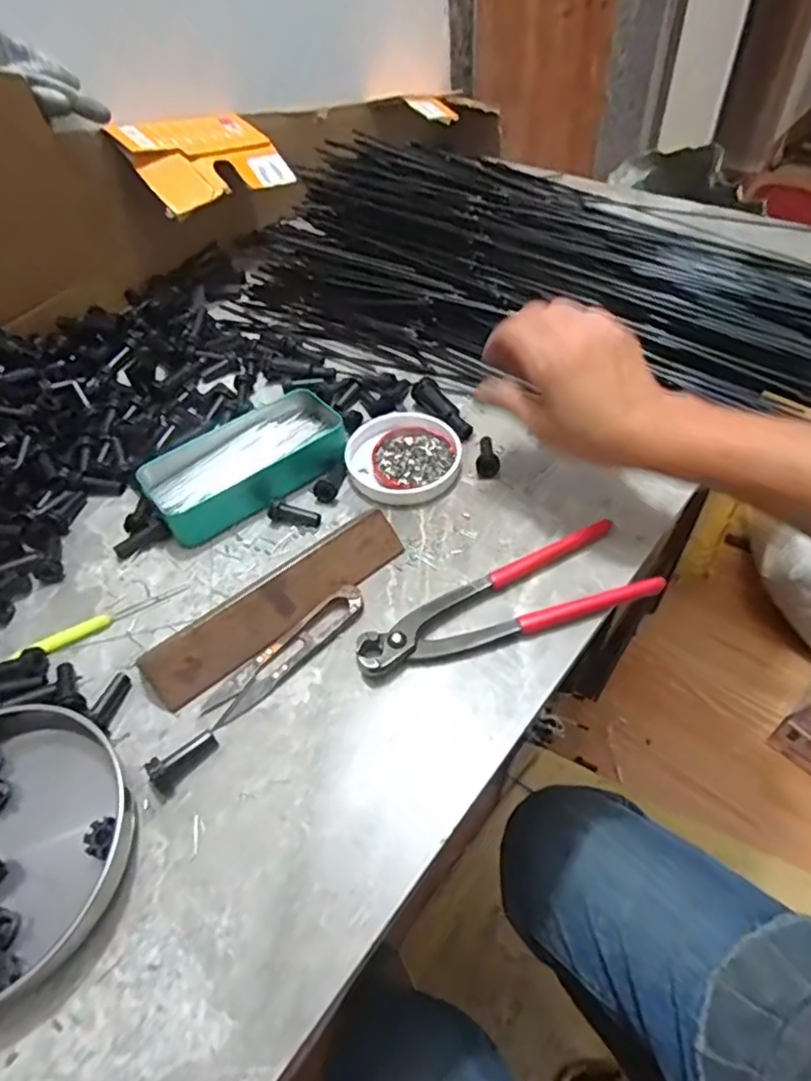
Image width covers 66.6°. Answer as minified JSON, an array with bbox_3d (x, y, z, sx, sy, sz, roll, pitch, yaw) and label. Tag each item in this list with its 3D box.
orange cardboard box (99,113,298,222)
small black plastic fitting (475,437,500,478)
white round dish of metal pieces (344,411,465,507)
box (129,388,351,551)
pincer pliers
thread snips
[{"bbox_3d":[-0.204,-0.392,0.629,0.110,0.022,0.154,46,54,5],"label":"orange cardboard box"},{"bbox_3d":[0.064,-0.065,0.481,0.018,0.010,0.037,2,51,7],"label":"small black plastic fitting"},{"bbox_3d":[-0.001,-0.066,0.489,0.088,0.014,0.087,-2,51,3],"label":"white round dish of metal pieces"},{"bbox_3d":[-0.120,-0.062,0.474,0.151,0.029,0.075,-32,55,-19],"label":"box"},{"bbox_3d":[0.062,0.040,0.391,0.190,0.017,0.059,-19,52,-11],"label":"pincer pliers"},{"bbox_3d":[-0.073,0.069,0.385,0.025,0.006,0.117,36,62,28],"label":"thread snips"}]

